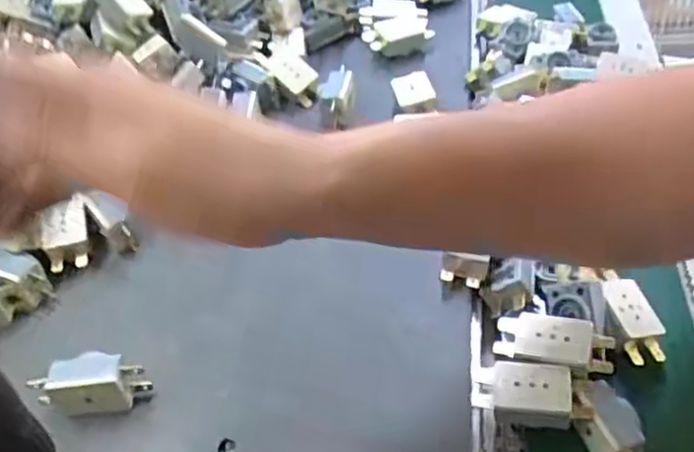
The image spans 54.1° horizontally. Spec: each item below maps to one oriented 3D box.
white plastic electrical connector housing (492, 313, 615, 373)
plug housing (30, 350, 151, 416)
[{"bbox_3d":[0.109,0.060,0.357,0.058,0.014,0.028,5,44,12],"label":"white plastic electrical connector housing"},{"bbox_3d":[-0.132,0.082,0.355,0.054,0.026,0.021,-6,43,1],"label":"plug housing"}]

